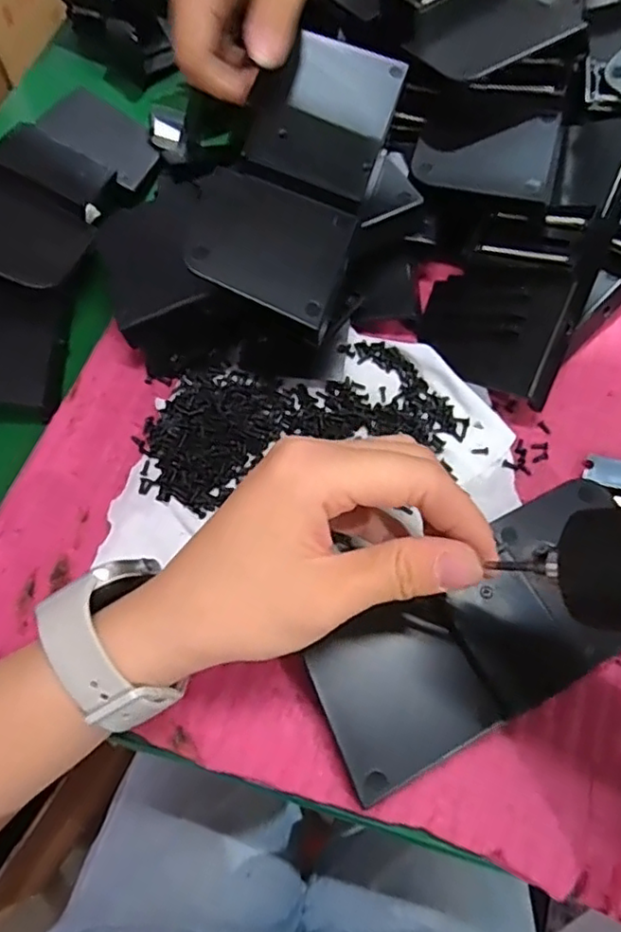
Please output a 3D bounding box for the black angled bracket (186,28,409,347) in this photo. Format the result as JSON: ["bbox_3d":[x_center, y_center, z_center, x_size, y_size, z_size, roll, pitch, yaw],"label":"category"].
[{"bbox_3d":[-0.004,-0.148,0.299,0.070,0.029,0.159,16,67,7],"label":"black angled bracket"}]

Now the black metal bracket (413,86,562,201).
[{"bbox_3d":[0.093,-0.169,0.324,0.069,0.014,0.061,14,67,6],"label":"black metal bracket"}]

